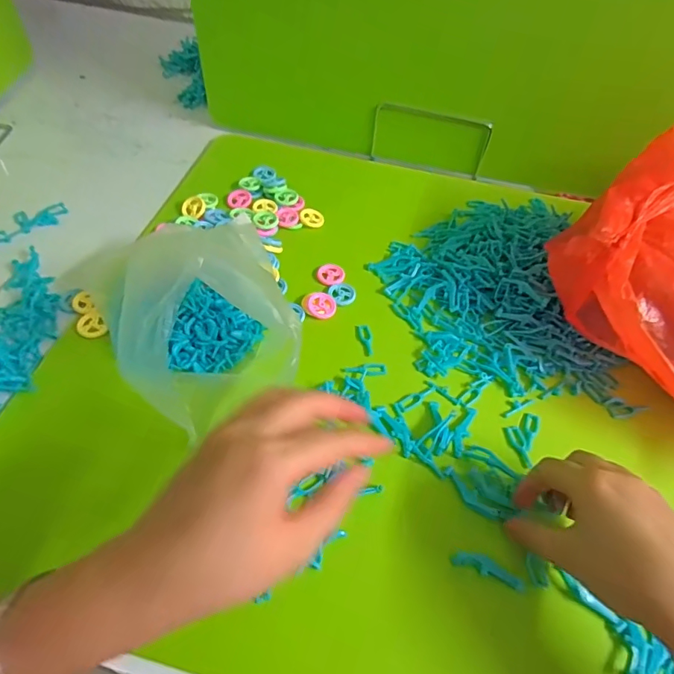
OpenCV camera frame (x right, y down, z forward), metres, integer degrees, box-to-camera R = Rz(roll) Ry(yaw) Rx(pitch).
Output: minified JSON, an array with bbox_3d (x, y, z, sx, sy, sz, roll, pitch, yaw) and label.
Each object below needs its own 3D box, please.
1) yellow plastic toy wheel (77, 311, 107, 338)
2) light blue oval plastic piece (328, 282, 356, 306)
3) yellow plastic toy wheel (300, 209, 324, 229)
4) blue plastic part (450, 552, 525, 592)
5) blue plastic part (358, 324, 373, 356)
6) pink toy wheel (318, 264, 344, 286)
[{"bbox_3d":[-0.230,-0.012,0.450,0.023,0.005,0.030,-27,63,-20],"label":"yellow plastic toy wheel"},{"bbox_3d":[0.006,-0.047,0.499,0.027,0.007,0.032,15,57,6],"label":"light blue oval plastic piece"},{"bbox_3d":[-0.029,-0.139,0.566,0.028,0.007,0.028,2,57,-3],"label":"yellow plastic toy wheel"},{"bbox_3d":[0.109,0.166,0.346,0.051,0.008,0.013,21,58,9],"label":"blue plastic part"},{"bbox_3d":[0.027,0.003,0.468,0.012,0.004,0.035,-1,57,-5],"label":"blue plastic part"},{"bbox_3d":[-0.006,-0.068,0.516,0.026,0.004,0.026,2,57,-3],"label":"pink toy wheel"}]

